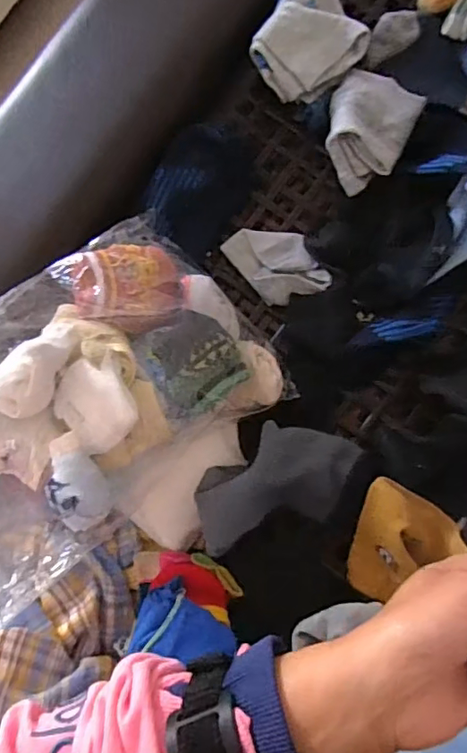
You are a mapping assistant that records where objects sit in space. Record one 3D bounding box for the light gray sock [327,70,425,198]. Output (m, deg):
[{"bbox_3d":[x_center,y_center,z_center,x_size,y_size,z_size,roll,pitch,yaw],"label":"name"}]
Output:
[{"bbox_3d":[0.124,-0.231,0.513,0.077,0.055,0.101,26,87,9],"label":"light gray sock"}]

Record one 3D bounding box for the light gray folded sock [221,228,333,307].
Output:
[{"bbox_3d":[0.042,-0.110,0.527,0.062,0.018,0.098,-38,80,1],"label":"light gray folded sock"}]

